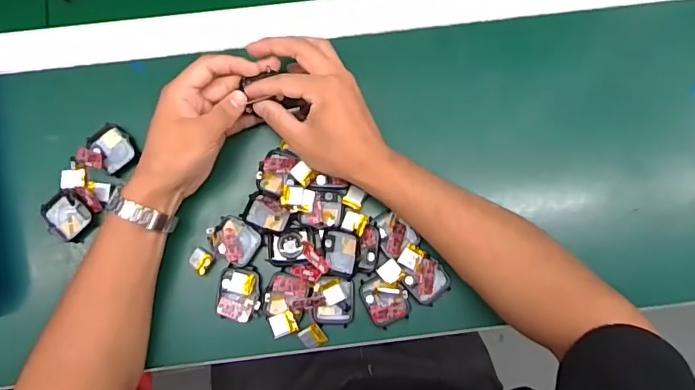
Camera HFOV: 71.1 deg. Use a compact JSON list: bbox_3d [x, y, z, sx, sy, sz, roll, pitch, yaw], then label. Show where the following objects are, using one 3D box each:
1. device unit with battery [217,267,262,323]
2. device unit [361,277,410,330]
[{"bbox_3d":[-0.099,0.091,0.447,0.038,0.009,0.047,0,82,0],"label":"device unit with battery"},{"bbox_3d":[0.035,0.097,0.445,0.040,0.016,0.045,-19,83,-3],"label":"device unit"}]

